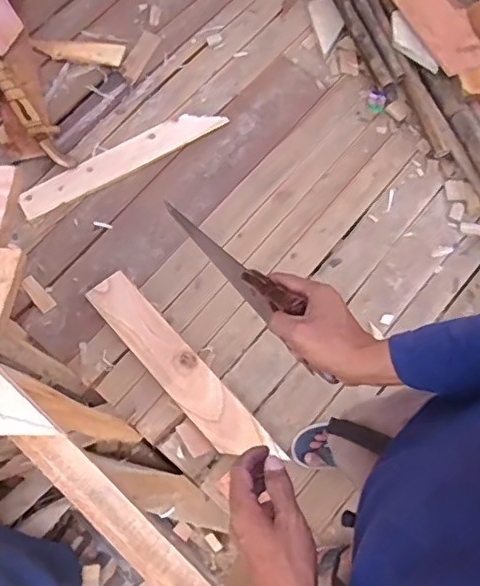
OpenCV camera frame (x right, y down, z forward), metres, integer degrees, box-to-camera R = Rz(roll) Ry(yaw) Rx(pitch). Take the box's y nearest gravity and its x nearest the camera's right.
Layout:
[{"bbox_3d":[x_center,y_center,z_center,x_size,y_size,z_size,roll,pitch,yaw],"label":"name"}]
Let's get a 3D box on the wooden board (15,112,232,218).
[{"bbox_3d":[-0.321,-0.392,1.635,0.608,0.030,0.104,-30,76,-11],"label":"wooden board"}]

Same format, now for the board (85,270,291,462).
[{"bbox_3d":[-0.155,0.187,1.420,0.116,0.028,0.609,-42,75,-7],"label":"board"}]

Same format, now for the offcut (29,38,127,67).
[{"bbox_3d":[-0.509,-0.749,1.753,0.296,0.019,0.078,6,72,3],"label":"offcut"}]

